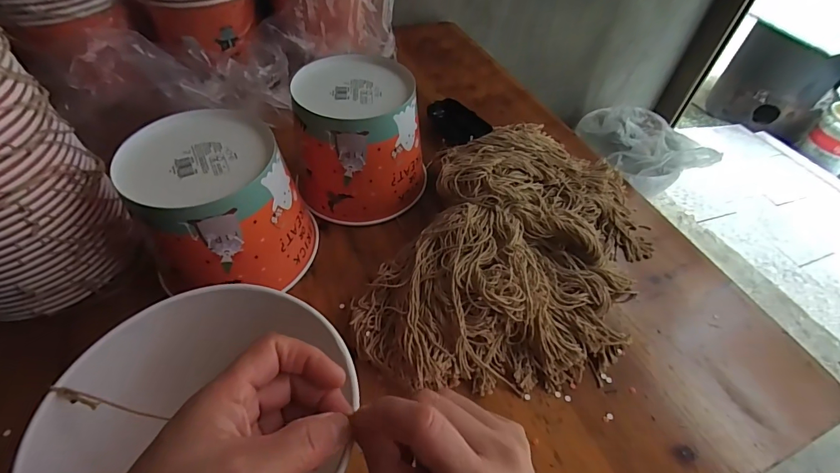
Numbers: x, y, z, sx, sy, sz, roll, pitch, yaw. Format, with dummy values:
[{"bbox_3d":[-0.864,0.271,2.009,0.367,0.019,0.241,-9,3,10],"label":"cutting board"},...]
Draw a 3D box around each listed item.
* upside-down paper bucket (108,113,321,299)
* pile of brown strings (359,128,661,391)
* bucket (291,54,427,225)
[{"bbox_3d":[-0.186,-0.023,0.392,0.148,0.138,0.133,-22,56,-19],"label":"upside-down paper bucket"},{"bbox_3d":[0.104,0.011,0.419,0.254,0.075,0.329,21,54,13],"label":"pile of brown strings"},{"bbox_3d":[-0.066,-0.108,0.468,0.137,0.136,0.136,1,52,-3],"label":"bucket"}]

